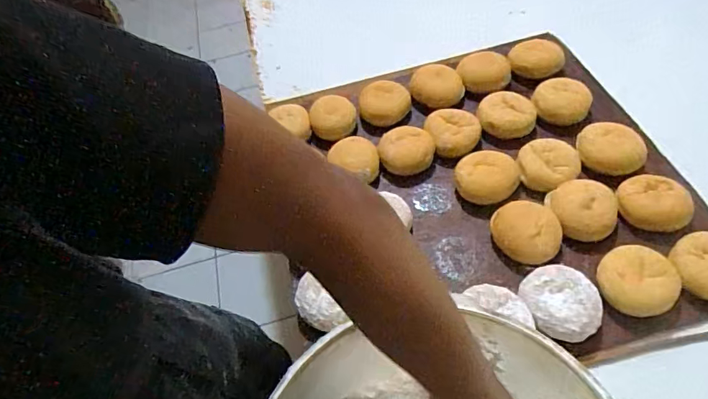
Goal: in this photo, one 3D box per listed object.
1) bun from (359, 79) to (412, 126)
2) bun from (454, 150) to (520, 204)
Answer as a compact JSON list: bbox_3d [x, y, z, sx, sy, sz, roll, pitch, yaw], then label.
[{"bbox_3d":[0.050,-0.167,0.795,0.081,0.048,0.081,-3,52,3],"label":"bun"},{"bbox_3d":[0.194,-0.032,0.670,0.081,0.032,0.075,-3,52,3],"label":"bun"}]

